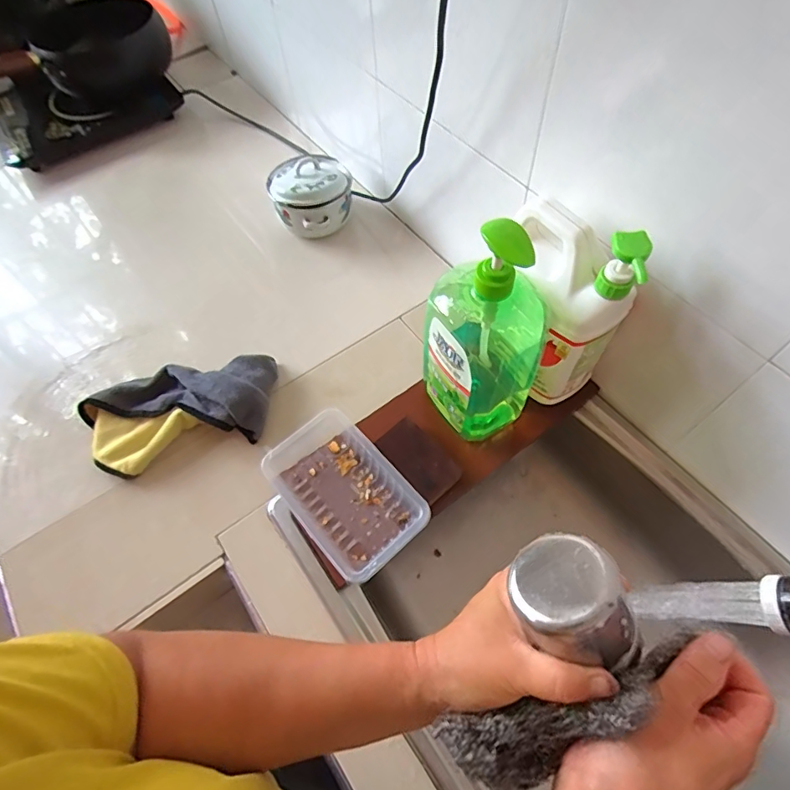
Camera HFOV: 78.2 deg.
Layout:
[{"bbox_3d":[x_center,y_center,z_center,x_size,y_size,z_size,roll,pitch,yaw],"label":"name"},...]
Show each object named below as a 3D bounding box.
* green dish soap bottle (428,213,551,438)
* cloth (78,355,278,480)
[{"bbox_3d":[0.095,-0.067,0.506,0.105,0.276,0.115,-1,60,2],"label":"green dish soap bottle"},{"bbox_3d":[-0.291,0.019,0.657,0.269,0.073,0.135,-14,61,-5],"label":"cloth"}]

